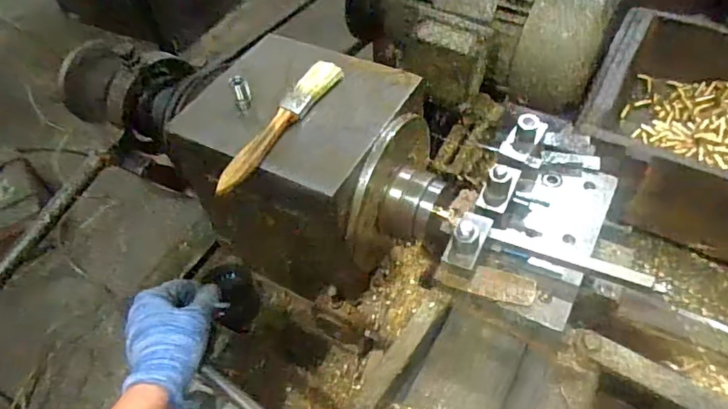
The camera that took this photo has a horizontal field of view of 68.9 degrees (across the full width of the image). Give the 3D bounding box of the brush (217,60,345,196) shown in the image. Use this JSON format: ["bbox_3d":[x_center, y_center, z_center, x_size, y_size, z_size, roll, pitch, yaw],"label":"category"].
[{"bbox_3d":[-0.069,-0.067,0.434,0.023,0.013,0.155,24,57,22],"label":"brush"}]

